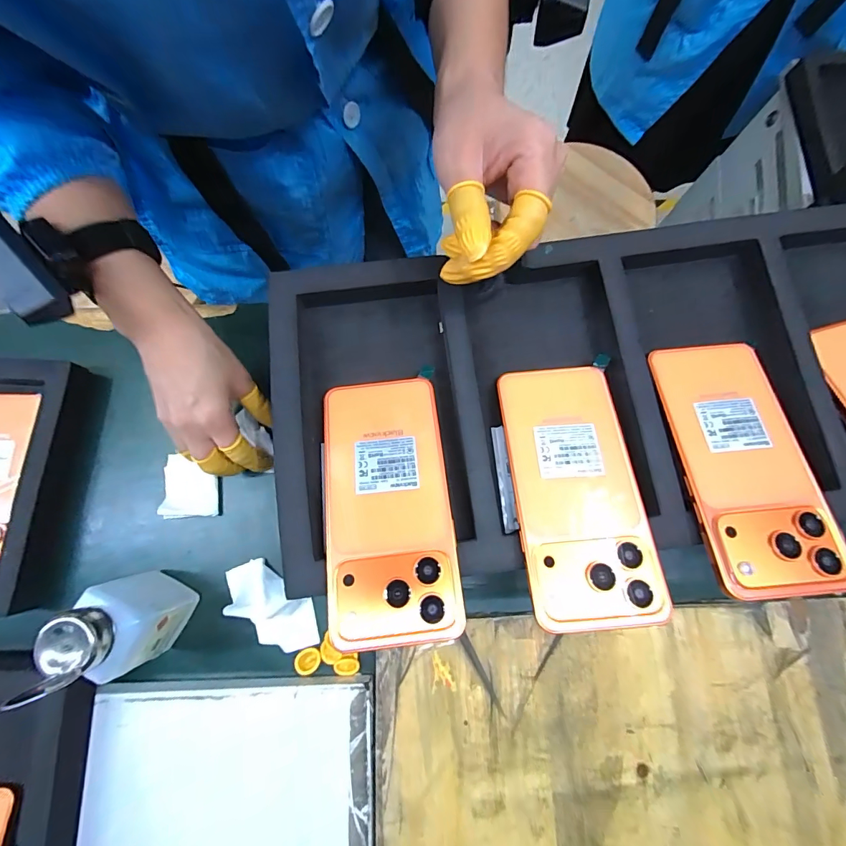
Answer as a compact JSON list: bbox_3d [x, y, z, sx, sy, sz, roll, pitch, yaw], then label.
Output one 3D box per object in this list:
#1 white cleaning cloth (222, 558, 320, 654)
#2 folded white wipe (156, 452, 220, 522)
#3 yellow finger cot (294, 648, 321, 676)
[{"bbox_3d":[-0.134,0.160,0.349,0.096,0.021,0.046,37,82,6],"label":"white cleaning cloth"},{"bbox_3d":[-0.217,0.058,0.378,0.049,0.012,0.060,-7,80,-1],"label":"folded white wipe"},{"bbox_3d":[-0.099,0.204,0.346,0.021,0.004,0.020,0,80,0],"label":"yellow finger cot"}]

